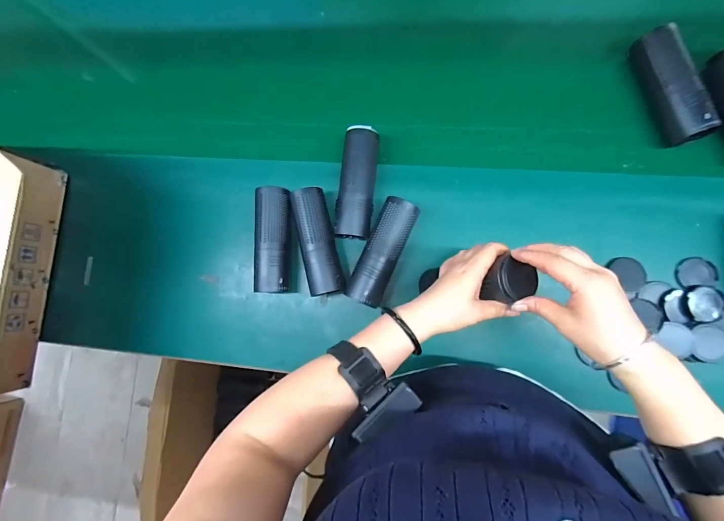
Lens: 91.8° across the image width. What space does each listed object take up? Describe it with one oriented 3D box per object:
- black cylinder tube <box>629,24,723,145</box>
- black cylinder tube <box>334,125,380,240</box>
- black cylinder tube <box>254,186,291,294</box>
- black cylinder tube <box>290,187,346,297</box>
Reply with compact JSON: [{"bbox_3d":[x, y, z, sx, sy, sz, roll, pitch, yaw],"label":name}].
[{"bbox_3d":[0.432,-0.245,0.497,0.057,0.052,0.165,-15,83,6],"label":"black cylinder tube"},{"bbox_3d":[-0.007,-0.117,0.538,0.052,0.040,0.167,5,85,8],"label":"black cylinder tube"},{"bbox_3d":[-0.136,-0.031,0.552,0.049,0.054,0.160,0,85,8],"label":"black cylinder tube"},{"bbox_3d":[-0.066,-0.029,0.541,0.050,0.057,0.162,-14,83,6],"label":"black cylinder tube"}]

